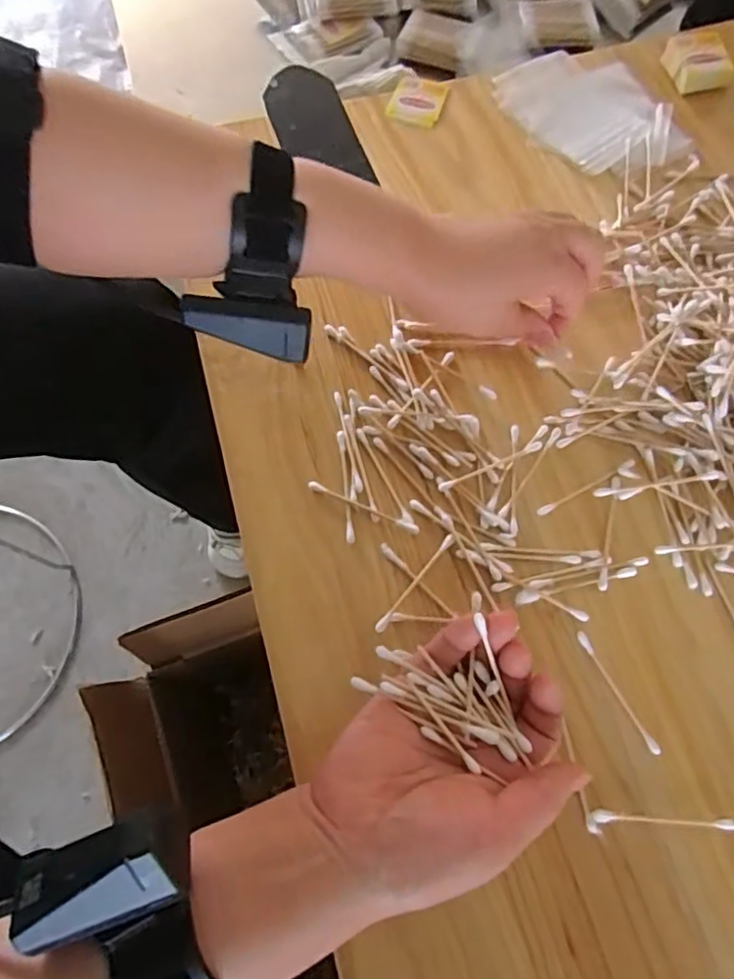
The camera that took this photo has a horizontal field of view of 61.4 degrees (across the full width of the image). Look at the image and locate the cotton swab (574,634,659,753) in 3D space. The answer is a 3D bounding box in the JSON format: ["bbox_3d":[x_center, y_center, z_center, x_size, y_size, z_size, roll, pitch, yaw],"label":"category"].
[{"bbox_3d":[0.137,0.110,0.337,0.006,0.004,0.071,-27,72,-9],"label":"cotton swab"}]

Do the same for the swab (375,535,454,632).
[{"bbox_3d":[0.028,0.053,0.356,0.006,0.004,0.070,38,75,13],"label":"swab"}]

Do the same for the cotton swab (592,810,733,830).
[{"bbox_3d":[0.151,0.168,0.313,0.071,0.004,0.006,2,70,2],"label":"cotton swab"}]

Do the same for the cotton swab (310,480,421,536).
[{"bbox_3d":[-0.003,0.011,0.372,0.072,0.004,0.006,23,72,9],"label":"cotton swab"}]

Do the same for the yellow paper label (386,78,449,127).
[{"bbox_3d":[0.042,-0.314,0.498,0.041,0.005,0.047,16,71,7],"label":"yellow paper label"}]

